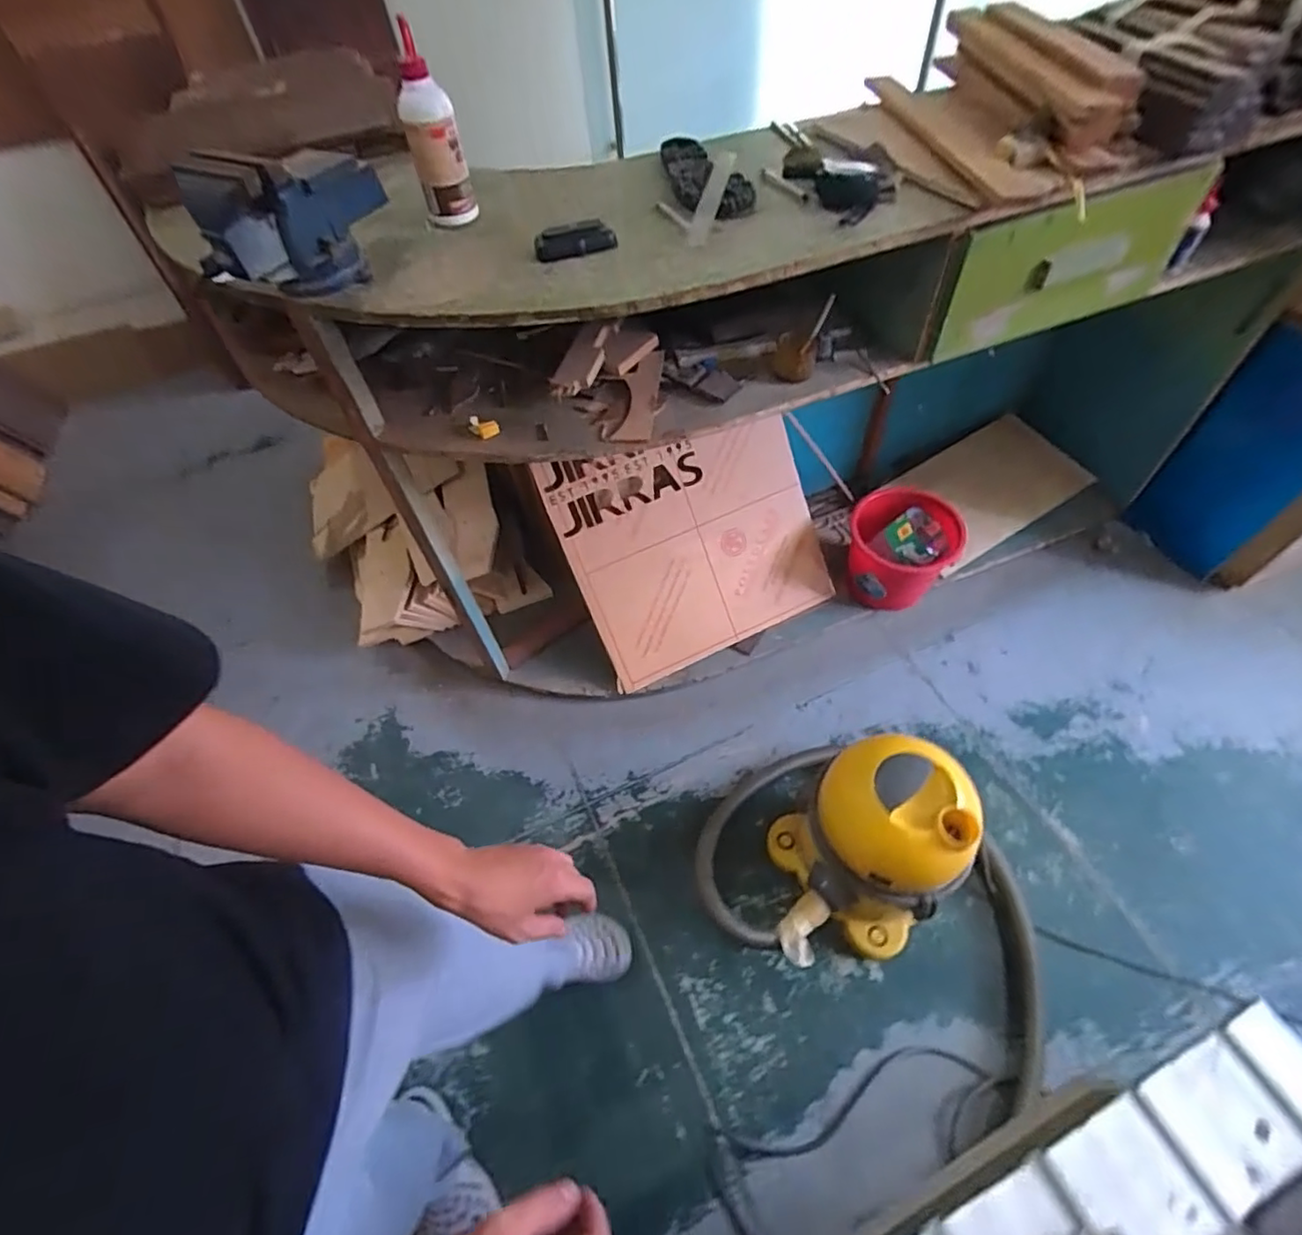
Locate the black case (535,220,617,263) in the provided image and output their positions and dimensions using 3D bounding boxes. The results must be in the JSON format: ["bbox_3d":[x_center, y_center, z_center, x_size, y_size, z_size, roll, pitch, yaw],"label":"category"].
[{"bbox_3d":[-0.104,-0.517,0.834,0.109,0.037,0.030,-12,55,-4],"label":"black case"}]

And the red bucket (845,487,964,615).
[{"bbox_3d":[0.644,-0.156,1.584,0.270,0.240,0.254,-2,55,3],"label":"red bucket"}]

